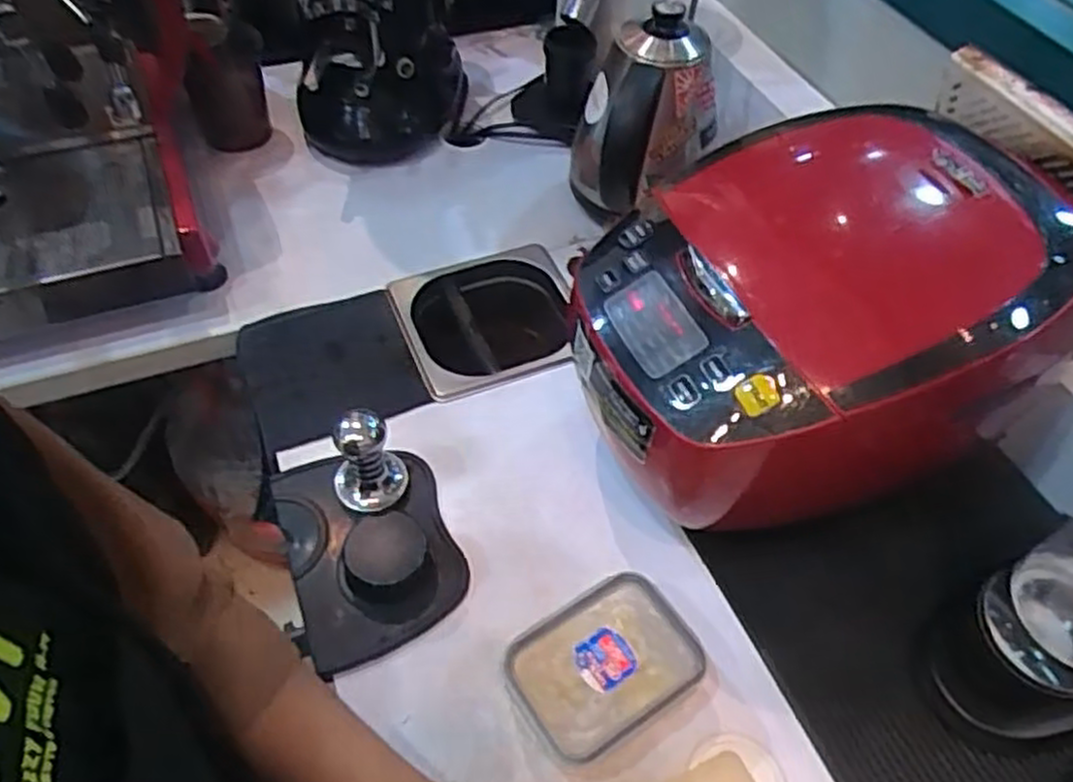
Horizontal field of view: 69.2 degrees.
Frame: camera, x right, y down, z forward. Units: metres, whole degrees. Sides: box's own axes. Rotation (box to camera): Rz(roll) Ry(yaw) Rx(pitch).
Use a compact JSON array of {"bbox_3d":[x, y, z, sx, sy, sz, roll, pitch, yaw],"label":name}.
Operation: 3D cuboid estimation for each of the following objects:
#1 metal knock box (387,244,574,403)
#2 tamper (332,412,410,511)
[{"bbox_3d":[-0.046,-0.052,0.795,0.175,0.087,0.167,-16,56,-14],"label":"metal knock box"},{"bbox_3d":[-0.131,0.055,0.607,0.057,0.089,0.054,2,51,-2],"label":"tamper"}]

